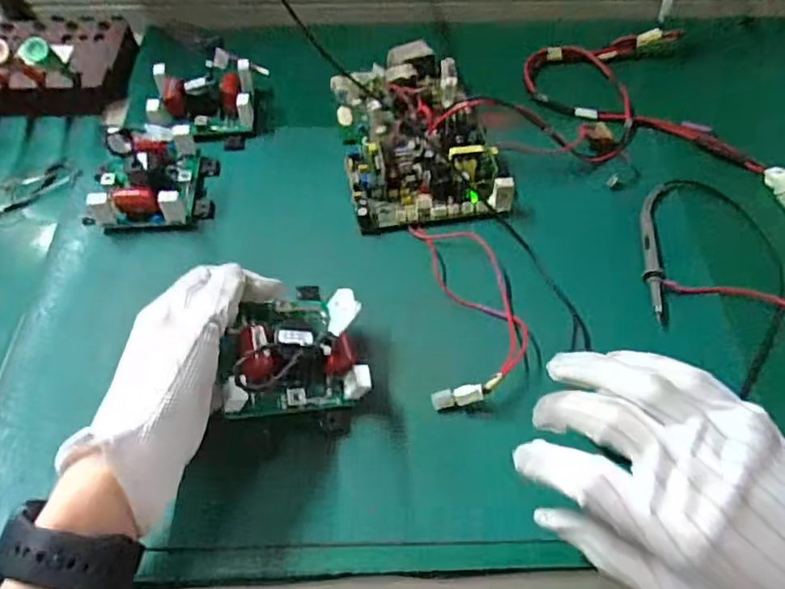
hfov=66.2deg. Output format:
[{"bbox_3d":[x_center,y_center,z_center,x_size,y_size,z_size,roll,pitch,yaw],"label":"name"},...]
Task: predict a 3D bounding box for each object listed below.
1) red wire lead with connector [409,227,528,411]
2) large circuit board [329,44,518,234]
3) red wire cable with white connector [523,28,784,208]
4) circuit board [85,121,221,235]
[{"bbox_3d":[0.055,0.006,0.422,0.067,0.017,0.151,-3,55,-2],"label":"red wire lead with connector"},{"bbox_3d":[0.018,-0.143,0.516,0.124,0.038,0.199,-8,56,-6],"label":"large circuit board"},{"bbox_3d":[0.232,-0.156,0.530,0.170,0.027,0.265,-12,56,-8],"label":"red wire cable with white connector"},{"bbox_3d":[-0.194,-0.103,0.468,0.098,0.062,0.093,-4,55,-3],"label":"circuit board"}]

